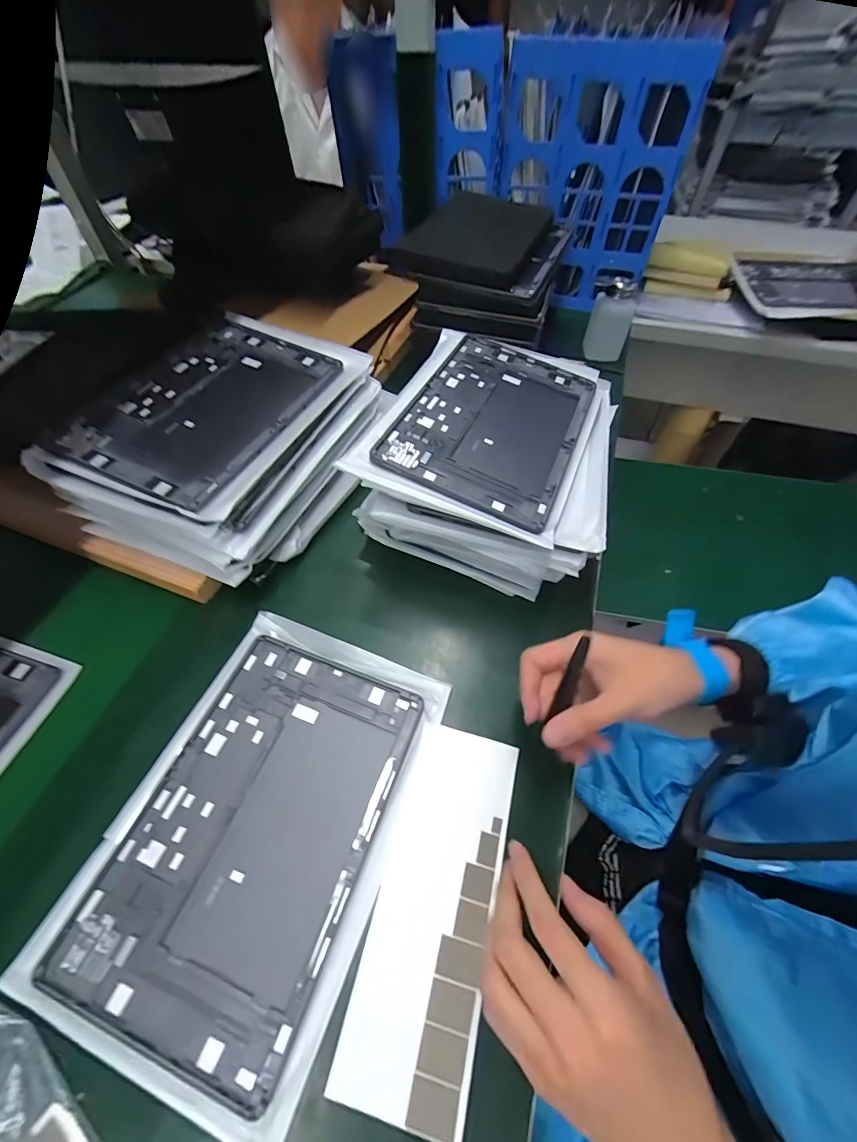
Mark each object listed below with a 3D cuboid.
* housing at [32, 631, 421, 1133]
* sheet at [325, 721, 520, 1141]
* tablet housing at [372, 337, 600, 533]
[{"bbox_3d":[-0.126,0.184,0.322,0.165,0.008,0.253,17,57,12],"label":"housing"},{"bbox_3d":[0.008,0.224,0.302,0.079,0.006,0.216,15,56,6],"label":"sheet"},{"bbox_3d":[0.070,-0.158,0.446,0.167,0.007,0.261,24,57,6],"label":"tablet housing"}]

